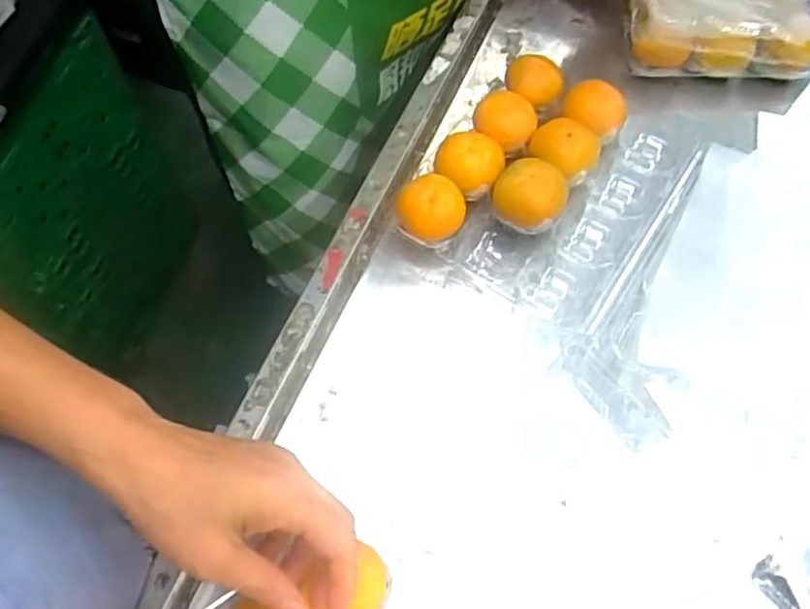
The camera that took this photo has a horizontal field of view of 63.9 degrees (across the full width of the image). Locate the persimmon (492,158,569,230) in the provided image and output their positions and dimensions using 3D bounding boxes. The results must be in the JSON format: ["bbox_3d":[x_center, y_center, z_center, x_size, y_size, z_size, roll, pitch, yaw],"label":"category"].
[{"bbox_3d":[0.094,-0.082,0.491,0.054,0.041,0.046,20,66,12],"label":"persimmon"}]

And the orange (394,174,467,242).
[{"bbox_3d":[0.020,-0.069,0.491,0.050,0.037,0.050,-3,64,2],"label":"orange"}]

